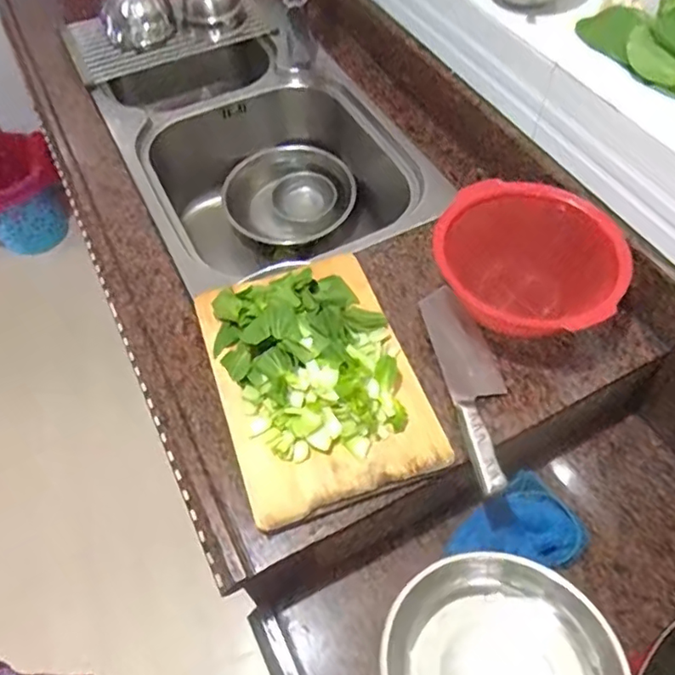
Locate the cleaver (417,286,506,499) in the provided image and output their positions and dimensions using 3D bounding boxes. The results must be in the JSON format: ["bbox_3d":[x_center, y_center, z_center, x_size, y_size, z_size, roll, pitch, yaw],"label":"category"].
[{"bbox_3d":[0.158,0.048,0.668,0.068,0.025,0.261,-9,57,-4],"label":"cleaver"}]

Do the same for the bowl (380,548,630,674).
[{"bbox_3d":[0.128,0.267,0.467,0.168,0.065,0.176,-1,57,1],"label":"bowl"}]

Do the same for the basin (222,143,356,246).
[{"bbox_3d":[-0.085,-0.253,1.046,0.222,0.078,0.178,-19,58,-10],"label":"basin"}]

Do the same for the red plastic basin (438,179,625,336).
[{"bbox_3d":[0.240,-0.089,0.709,0.169,0.118,0.209,-37,63,-20],"label":"red plastic basin"}]

